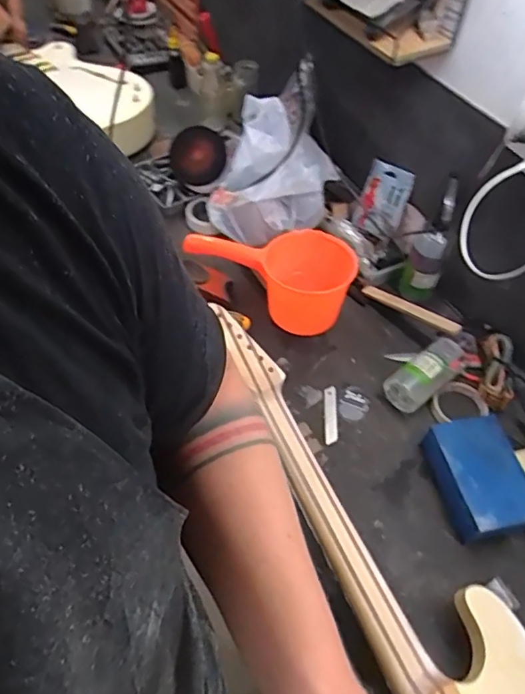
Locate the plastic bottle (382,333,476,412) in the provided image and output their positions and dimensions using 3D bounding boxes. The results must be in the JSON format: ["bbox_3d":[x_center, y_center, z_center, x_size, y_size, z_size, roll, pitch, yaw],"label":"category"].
[{"bbox_3d":[0.280,0.032,0.866,0.174,0.063,0.060,-33,61,-25],"label":"plastic bottle"}]

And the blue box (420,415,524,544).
[{"bbox_3d":[0.312,0.184,0.759,0.111,0.058,0.165,-9,54,-11],"label":"blue box"}]

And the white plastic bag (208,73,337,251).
[{"bbox_3d":[0.027,-0.360,1.031,0.227,0.193,0.246,10,53,4],"label":"white plastic bag"}]

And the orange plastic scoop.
[{"bbox_3d":[0.026,-0.128,0.944,0.266,0.125,0.128,16,54,9],"label":"orange plastic scoop"}]

